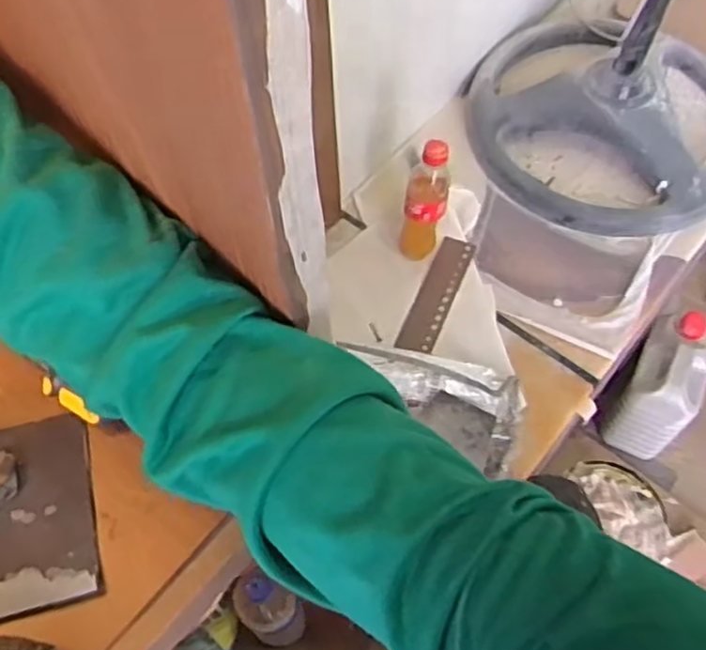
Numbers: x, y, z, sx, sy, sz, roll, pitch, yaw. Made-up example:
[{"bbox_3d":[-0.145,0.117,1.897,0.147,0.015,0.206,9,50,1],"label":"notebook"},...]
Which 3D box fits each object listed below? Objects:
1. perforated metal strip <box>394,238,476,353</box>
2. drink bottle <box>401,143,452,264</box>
[{"bbox_3d":[0.110,-0.041,0.948,0.046,0.009,0.178,19,69,18],"label":"perforated metal strip"},{"bbox_3d":[0.089,-0.151,0.899,0.053,0.161,0.061,8,62,6],"label":"drink bottle"}]

